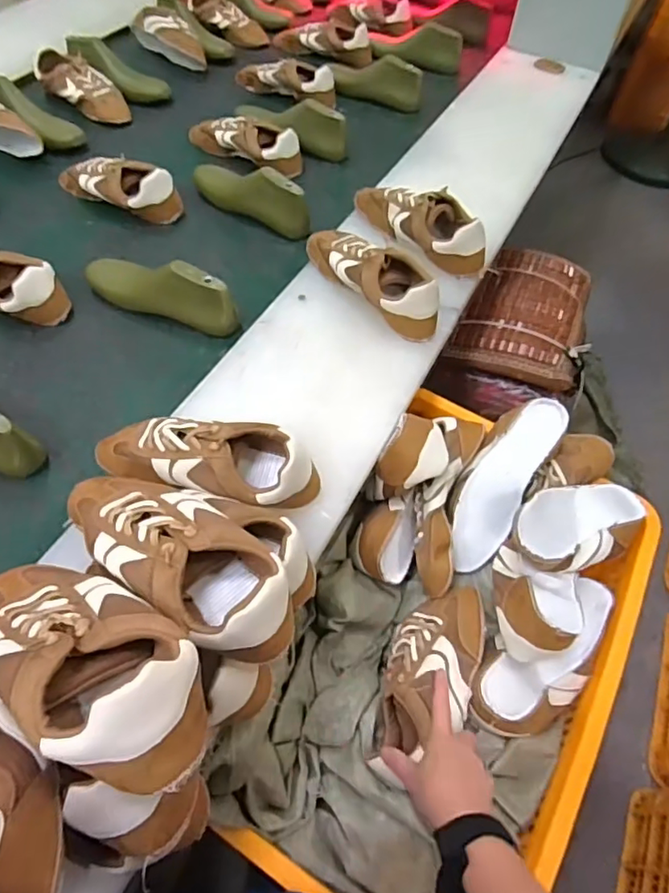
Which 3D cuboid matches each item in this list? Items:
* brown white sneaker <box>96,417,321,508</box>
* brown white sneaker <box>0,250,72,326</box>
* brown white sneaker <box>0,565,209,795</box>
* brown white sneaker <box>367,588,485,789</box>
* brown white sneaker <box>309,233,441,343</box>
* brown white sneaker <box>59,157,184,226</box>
[{"bbox_3d":[-0.136,0.011,0.597,0.234,0.070,0.083,12,57,3],"label":"brown white sneaker"},{"bbox_3d":[-0.501,-0.241,0.818,0.226,0.074,0.086,19,57,8],"label":"brown white sneaker"},{"bbox_3d":[-0.178,0.136,0.387,0.225,0.077,0.096,21,54,37],"label":"brown white sneaker"},{"bbox_3d":[0.104,0.260,0.632,0.095,0.074,0.220,28,72,14],"label":"brown white sneaker"},{"bbox_3d":[0.049,-0.250,0.781,0.086,0.073,0.252,-34,65,-23],"label":"brown white sneaker"},{"bbox_3d":[-0.387,-0.453,0.969,0.246,0.080,0.072,20,57,9],"label":"brown white sneaker"}]

